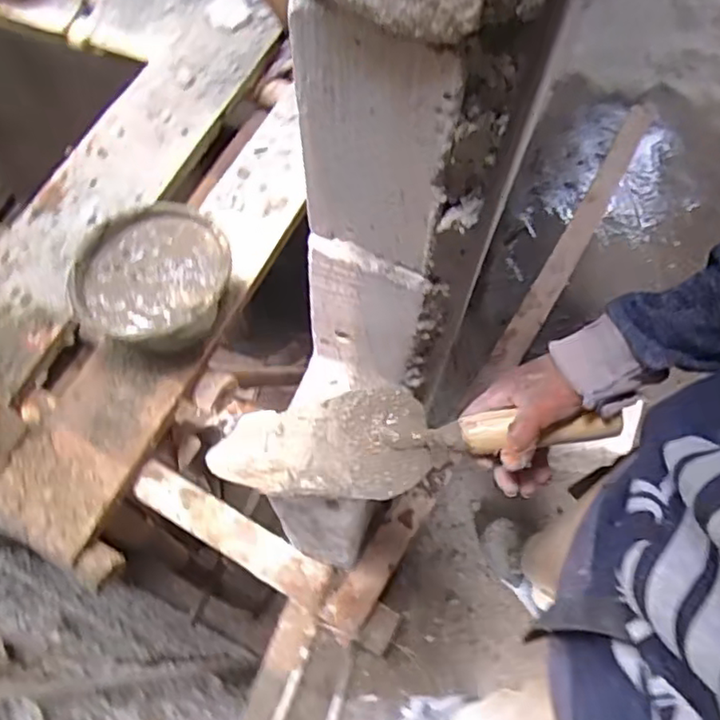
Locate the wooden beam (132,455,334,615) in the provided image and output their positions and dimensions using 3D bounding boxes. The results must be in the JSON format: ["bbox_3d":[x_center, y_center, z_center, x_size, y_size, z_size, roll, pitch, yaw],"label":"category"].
[{"bbox_3d":[-0.232,0.306,1.145,0.397,0.090,0.076,29,68,12],"label":"wooden beam"}]

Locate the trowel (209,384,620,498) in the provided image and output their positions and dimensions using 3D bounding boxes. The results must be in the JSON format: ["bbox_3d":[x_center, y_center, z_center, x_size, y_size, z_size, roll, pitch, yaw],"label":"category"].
[{"bbox_3d":[0.036,0.061,0.523,0.308,0.052,0.082,-6,65,6],"label":"trowel"}]

